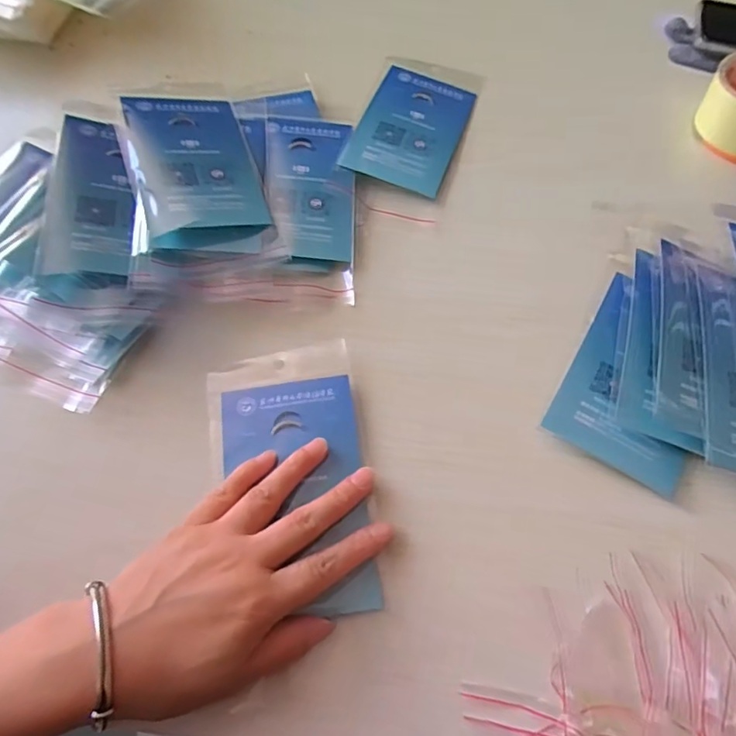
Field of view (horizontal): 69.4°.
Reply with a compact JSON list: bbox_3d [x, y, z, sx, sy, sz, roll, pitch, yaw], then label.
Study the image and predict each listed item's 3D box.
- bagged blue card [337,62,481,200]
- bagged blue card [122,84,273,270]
[{"bbox_3d":[0.036,-0.200,0.443,0.081,0.015,0.136,17,64,11],"label":"bagged blue card"},{"bbox_3d":[-0.129,-0.154,0.393,0.086,0.019,0.173,-7,64,-21],"label":"bagged blue card"}]

